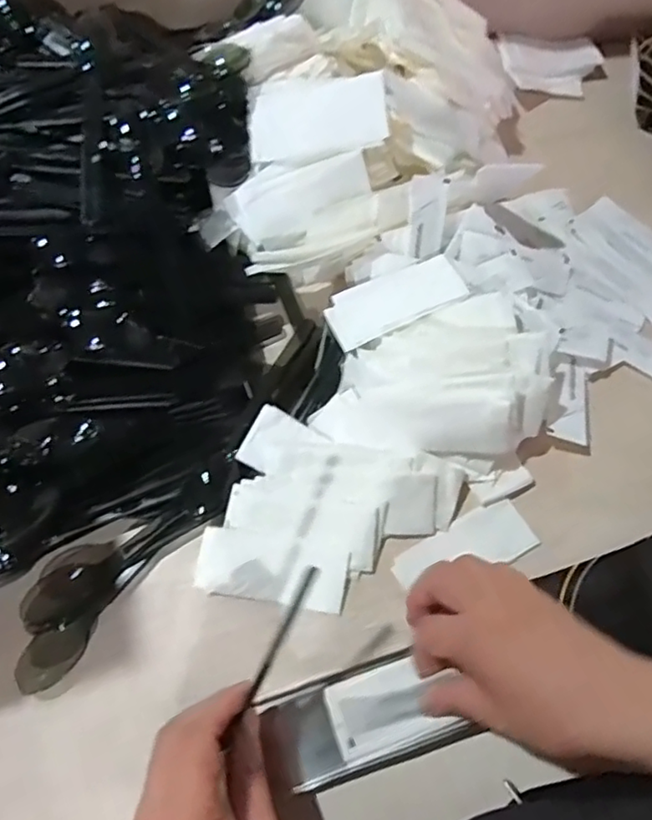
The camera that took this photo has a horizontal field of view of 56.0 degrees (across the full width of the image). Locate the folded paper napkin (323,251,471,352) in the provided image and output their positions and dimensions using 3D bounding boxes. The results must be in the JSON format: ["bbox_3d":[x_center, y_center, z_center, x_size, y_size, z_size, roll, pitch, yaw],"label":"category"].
[{"bbox_3d":[0.048,-0.079,0.437,0.096,0.004,0.048,-26,57,-3],"label":"folded paper napkin"}]

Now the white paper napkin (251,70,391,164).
[{"bbox_3d":[-0.005,-0.210,0.437,0.098,0.010,0.053,-1,104,12],"label":"white paper napkin"}]

